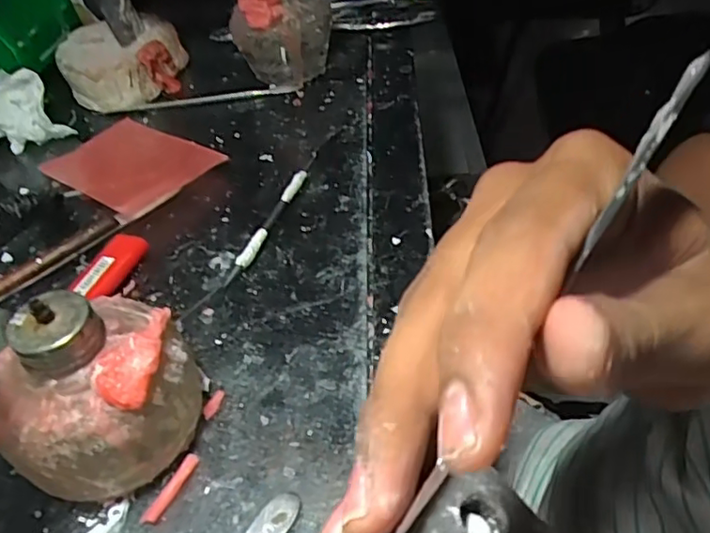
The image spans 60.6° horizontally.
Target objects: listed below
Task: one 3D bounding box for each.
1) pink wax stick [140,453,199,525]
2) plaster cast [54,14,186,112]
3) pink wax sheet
[{"bbox_3d":[-0.071,0.087,0.238,0.006,0.004,0.030,14,48,20],"label":"pink wax stick"},{"bbox_3d":[-0.185,-0.163,0.481,0.088,0.050,0.074,-3,44,4],"label":"plaster cast"},{"bbox_3d":[-0.151,-0.069,0.409,0.126,0.006,0.075,23,51,36],"label":"pink wax sheet"}]

